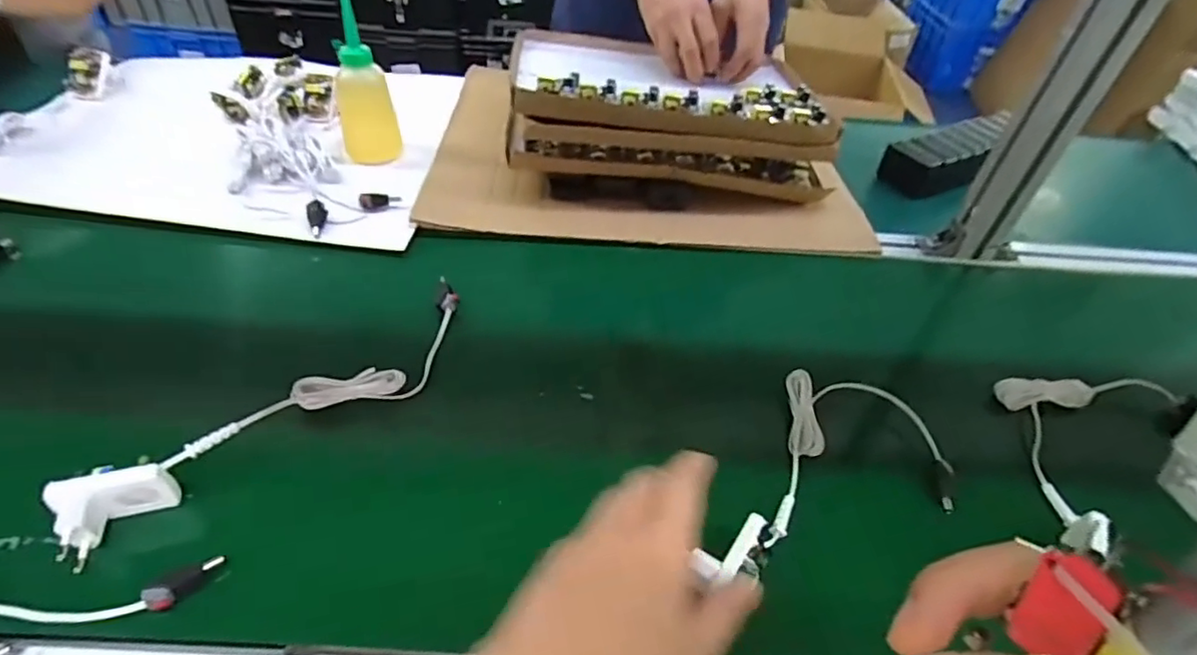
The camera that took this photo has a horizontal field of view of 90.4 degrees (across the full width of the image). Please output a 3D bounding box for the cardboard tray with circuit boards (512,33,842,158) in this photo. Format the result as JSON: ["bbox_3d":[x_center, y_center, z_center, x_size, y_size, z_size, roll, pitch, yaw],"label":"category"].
[{"bbox_3d":[0.068,-0.282,0.699,0.365,0.053,0.250,1,42,-3],"label":"cardboard tray with circuit boards"}]

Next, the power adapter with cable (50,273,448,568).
[{"bbox_3d":[-0.207,0.055,0.427,0.064,0.038,0.299,31,48,27],"label":"power adapter with cable"}]

